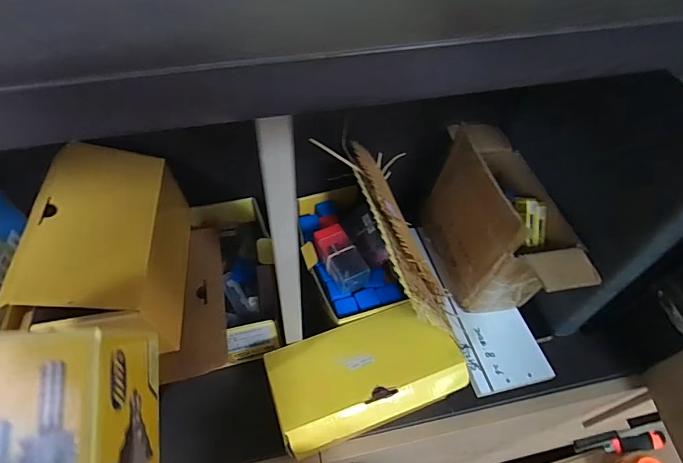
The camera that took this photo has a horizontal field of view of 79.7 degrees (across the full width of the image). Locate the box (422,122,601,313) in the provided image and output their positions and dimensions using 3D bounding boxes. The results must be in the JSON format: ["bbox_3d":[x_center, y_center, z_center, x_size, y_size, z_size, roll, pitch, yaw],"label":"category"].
[{"bbox_3d":[0.201,-0.010,0.509,0.121,0.162,0.215,-12,54,-10],"label":"box"}]

